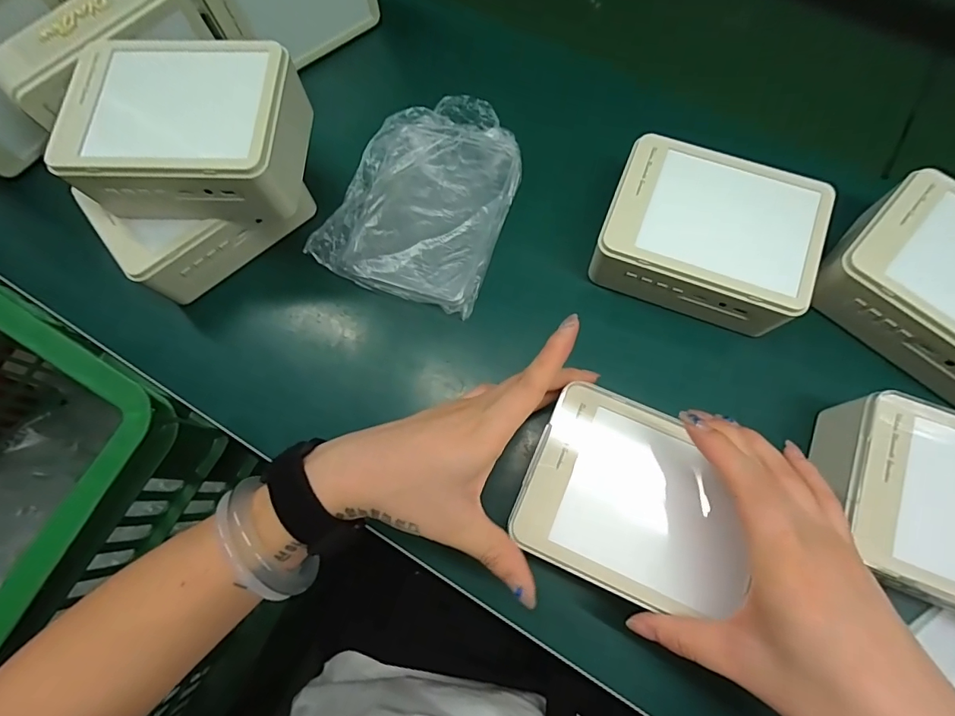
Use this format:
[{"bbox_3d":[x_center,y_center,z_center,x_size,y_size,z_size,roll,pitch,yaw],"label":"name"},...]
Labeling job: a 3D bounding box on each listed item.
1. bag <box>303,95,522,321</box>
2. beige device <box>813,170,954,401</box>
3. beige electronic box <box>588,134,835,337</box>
[{"bbox_3d":[-0.040,-0.134,0.376,0.132,0.020,0.179,18,73,8],"label":"bag"},{"bbox_3d":[0.316,-0.044,0.320,0.142,0.067,0.107,39,77,13],"label":"beige device"},{"bbox_3d":[0.163,-0.087,0.342,0.138,0.063,0.110,18,73,8],"label":"beige electronic box"}]

